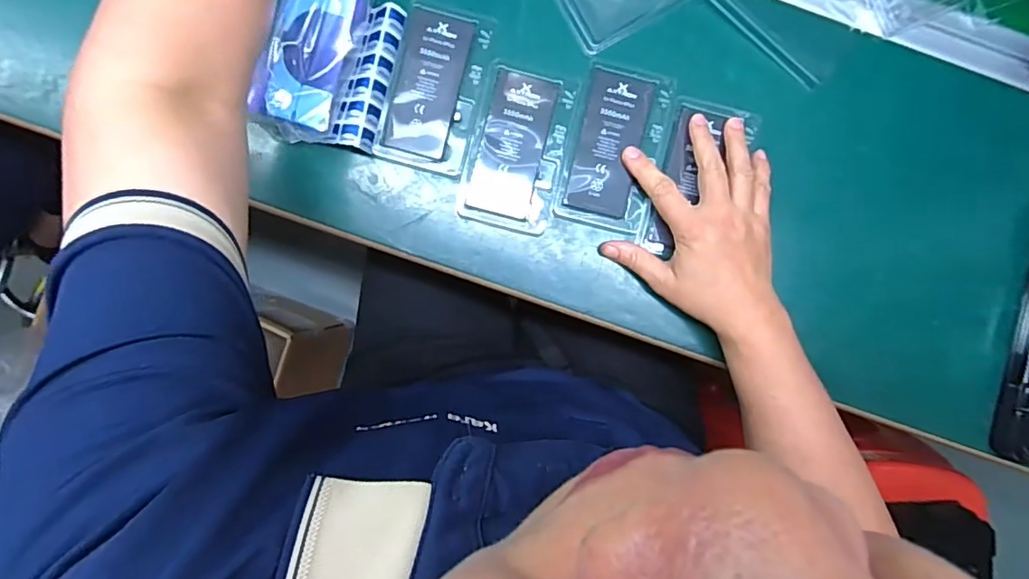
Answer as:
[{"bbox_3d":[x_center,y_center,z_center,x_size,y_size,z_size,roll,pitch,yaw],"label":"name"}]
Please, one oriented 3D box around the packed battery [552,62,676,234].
[{"bbox_3d":[0.081,-0.114,0.440,0.072,0.010,0.126,13,92,-4],"label":"packed battery"}]

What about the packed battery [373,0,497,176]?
[{"bbox_3d":[-0.062,-0.161,0.438,0.071,0.013,0.126,14,90,-2],"label":"packed battery"}]

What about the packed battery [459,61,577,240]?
[{"bbox_3d":[0.002,-0.111,0.438,0.071,0.004,0.123,13,90,-2],"label":"packed battery"}]

